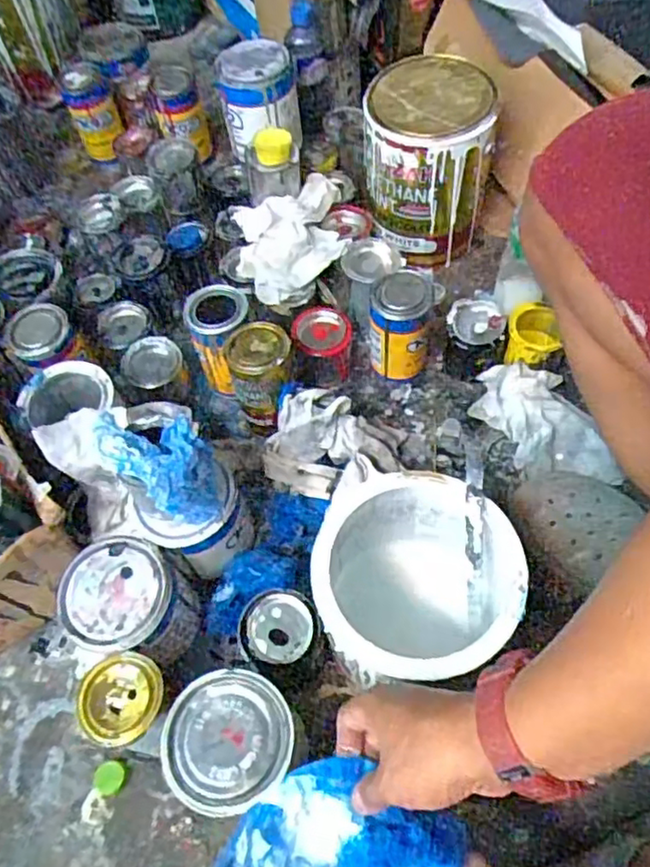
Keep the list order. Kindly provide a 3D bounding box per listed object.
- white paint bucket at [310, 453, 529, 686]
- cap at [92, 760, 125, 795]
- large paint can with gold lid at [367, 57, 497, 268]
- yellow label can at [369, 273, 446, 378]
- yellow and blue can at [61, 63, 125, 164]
[{"bbox_3d":[0.079,0.142,0.574,0.154,0.180,0.164,-2,60,4],"label":"white paint bucket"},{"bbox_3d":[-0.209,0.333,0.621,0.030,0.013,0.028,-2,60,3],"label":"cap"},{"bbox_3d":[0.134,-0.358,0.858,0.154,0.202,0.154,2,60,7],"label":"large paint can with gold lid"},{"bbox_3d":[0.094,-0.126,0.781,0.074,0.137,0.070,12,62,12],"label":"yellow label can"},{"bbox_3d":[-0.359,-0.498,1.005,0.072,0.127,0.087,-22,61,-9],"label":"yellow and blue can"}]

